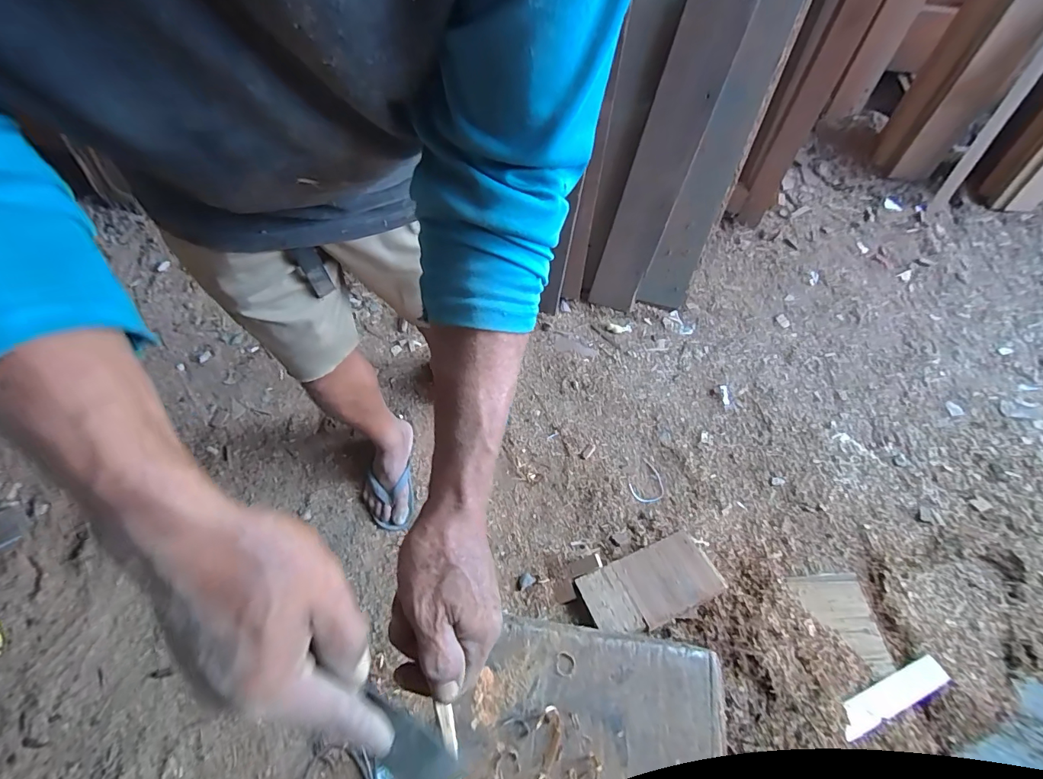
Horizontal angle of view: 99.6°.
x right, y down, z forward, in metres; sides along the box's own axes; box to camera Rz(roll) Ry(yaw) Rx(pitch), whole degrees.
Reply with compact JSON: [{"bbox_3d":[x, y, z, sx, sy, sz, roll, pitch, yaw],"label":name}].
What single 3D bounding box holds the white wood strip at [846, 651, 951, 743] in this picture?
[{"bbox_3d":[0.669,0.554,0.797,0.249,0.011,0.047,-14,52,-17],"label":"white wood strip"}]

